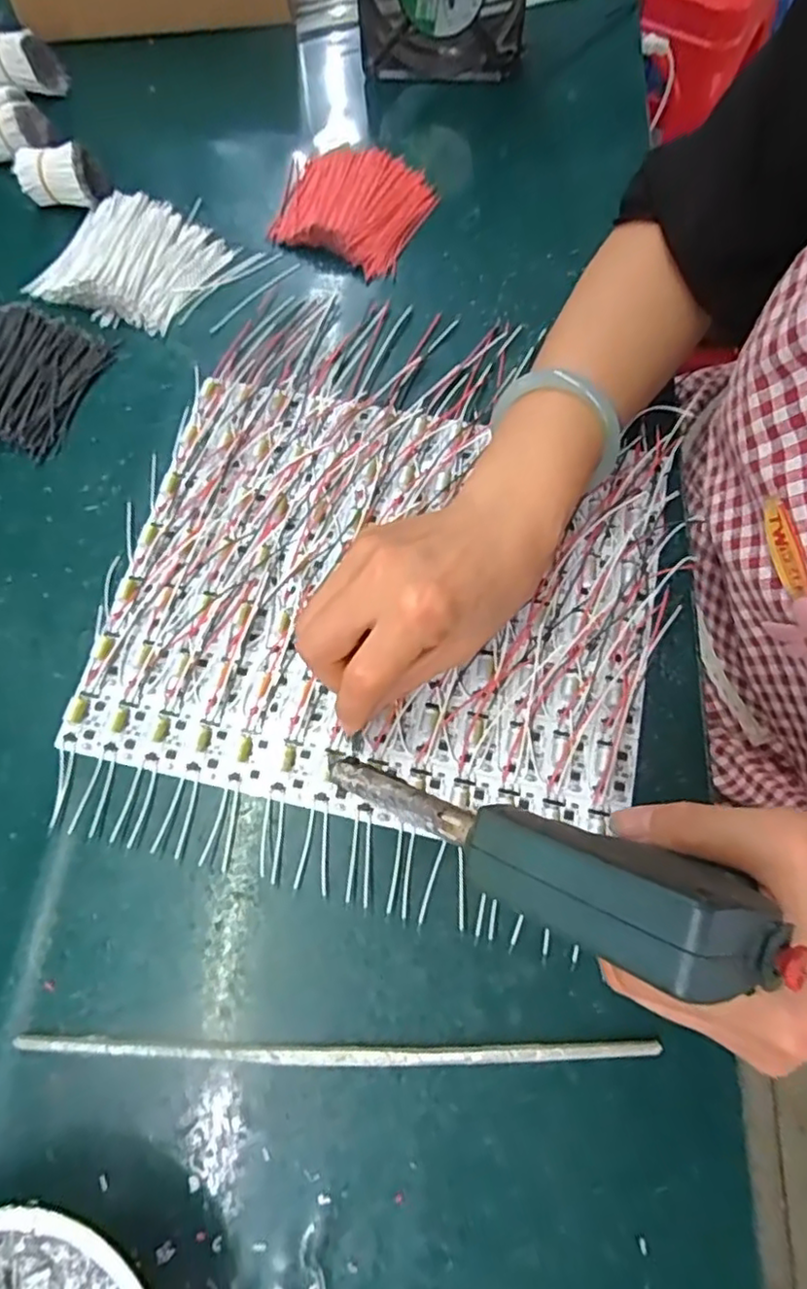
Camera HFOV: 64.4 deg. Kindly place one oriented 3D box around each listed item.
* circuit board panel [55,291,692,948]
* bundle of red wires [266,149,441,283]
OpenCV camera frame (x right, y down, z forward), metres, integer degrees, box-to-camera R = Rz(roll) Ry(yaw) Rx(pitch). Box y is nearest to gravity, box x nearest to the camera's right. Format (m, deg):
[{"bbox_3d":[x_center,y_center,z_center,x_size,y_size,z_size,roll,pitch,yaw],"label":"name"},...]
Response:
[{"bbox_3d":[-0.007,-0.045,0.356,0.299,0.015,0.349,13,71,4],"label":"circuit board panel"},{"bbox_3d":[-0.040,-0.309,0.447,0.106,0.017,0.092,23,72,7],"label":"bundle of red wires"}]

